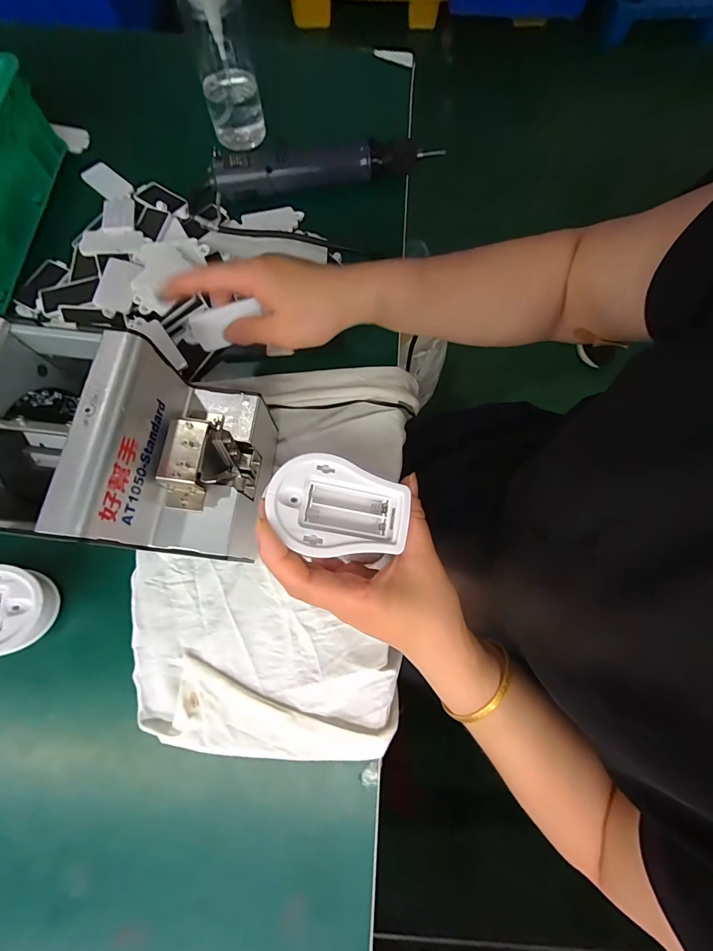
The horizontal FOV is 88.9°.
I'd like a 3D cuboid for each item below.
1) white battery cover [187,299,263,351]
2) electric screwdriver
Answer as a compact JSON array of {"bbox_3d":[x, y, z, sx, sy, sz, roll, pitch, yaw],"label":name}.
[{"bbox_3d":[-0.114,-0.127,0.309,0.069,0.004,0.030,-12,120,10],"label":"white battery cover"},{"bbox_3d":[-0.034,-0.351,0.414,0.251,0.036,0.034,-10,76,-4],"label":"electric screwdriver"}]

